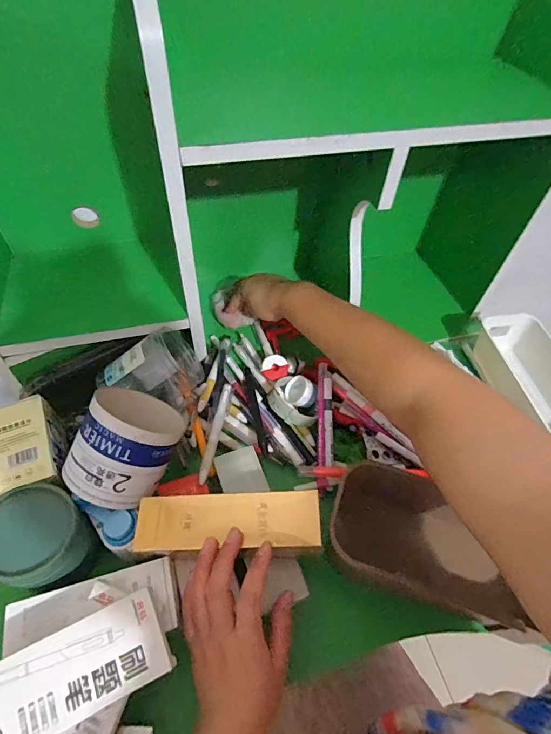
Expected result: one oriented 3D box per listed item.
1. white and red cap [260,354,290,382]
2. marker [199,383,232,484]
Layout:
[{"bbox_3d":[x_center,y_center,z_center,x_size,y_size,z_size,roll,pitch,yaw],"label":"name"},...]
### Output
[{"bbox_3d":[-0.001,0.001,0.552,0.035,0.017,0.033,2,54,-3],"label":"white and red cap"},{"bbox_3d":[-0.072,0.076,0.495,0.012,0.014,0.137,9,54,3],"label":"marker"}]

